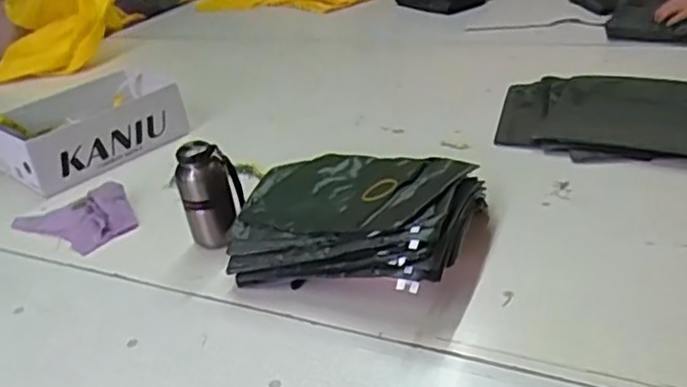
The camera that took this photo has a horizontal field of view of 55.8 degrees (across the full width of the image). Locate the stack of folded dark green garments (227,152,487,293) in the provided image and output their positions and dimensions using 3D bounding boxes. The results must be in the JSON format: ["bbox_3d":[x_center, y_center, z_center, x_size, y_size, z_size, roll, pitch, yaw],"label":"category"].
[{"bbox_3d":[0.015,0.028,0.970,0.354,0.106,0.336,4,31,22],"label":"stack of folded dark green garments"}]

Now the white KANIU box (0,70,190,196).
[{"bbox_3d":[-0.555,-0.143,1.407,0.396,0.116,0.255,-27,35,-30],"label":"white KANIU box"}]

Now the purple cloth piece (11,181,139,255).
[{"bbox_3d":[-0.470,0.030,1.156,0.237,0.044,0.142,12,35,31],"label":"purple cloth piece"}]

